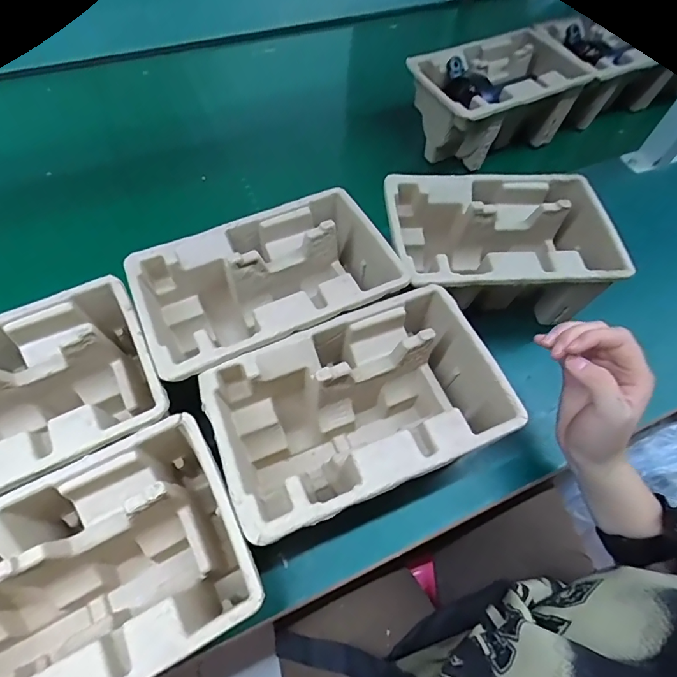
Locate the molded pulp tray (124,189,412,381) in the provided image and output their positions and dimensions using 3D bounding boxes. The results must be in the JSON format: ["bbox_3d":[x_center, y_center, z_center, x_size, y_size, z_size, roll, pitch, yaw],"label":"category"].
[{"bbox_3d":[-0.068,-0.041,0.417,0.221,0.094,0.134,-22,65,-15],"label":"molded pulp tray"}]

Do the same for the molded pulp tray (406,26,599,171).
[{"bbox_3d":[0.210,-0.325,0.598,0.205,0.107,0.145,-24,66,-16],"label":"molded pulp tray"}]

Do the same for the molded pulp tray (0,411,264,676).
[{"bbox_3d":[-0.178,0.177,0.309,0.222,0.110,0.143,-26,66,-17],"label":"molded pulp tray"}]

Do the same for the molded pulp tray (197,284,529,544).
[{"bbox_3d":[0.013,0.068,0.381,0.223,0.110,0.142,-21,65,-15],"label":"molded pulp tray"}]

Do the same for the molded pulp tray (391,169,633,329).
[{"bbox_3d":[0.157,-0.092,0.463,0.211,0.093,0.133,-1,61,-5],"label":"molded pulp tray"}]

